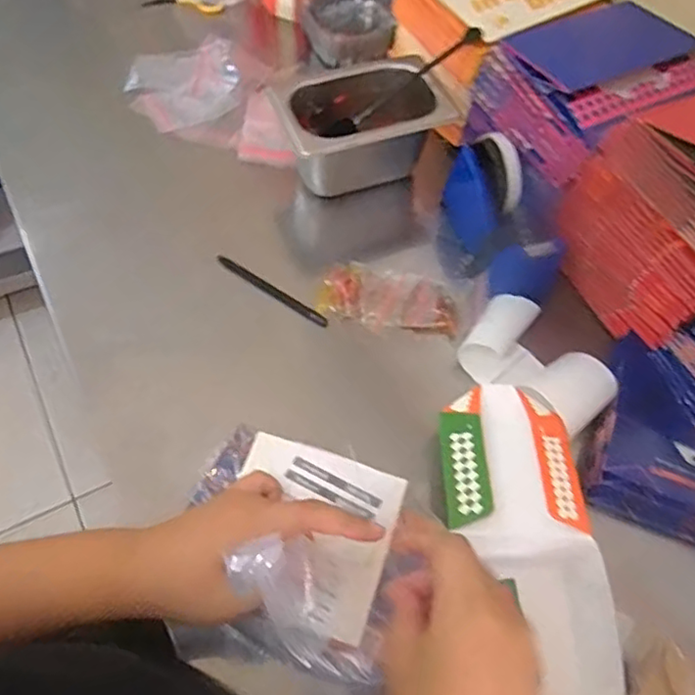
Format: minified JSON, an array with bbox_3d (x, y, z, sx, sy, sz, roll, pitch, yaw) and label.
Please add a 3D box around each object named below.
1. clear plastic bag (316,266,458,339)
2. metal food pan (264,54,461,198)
[{"bbox_3d":[0.042,-0.050,0.613,0.134,0.020,0.063,12,59,4],"label":"clear plastic bag"},{"bbox_3d":[0.012,-0.230,0.673,0.174,0.099,0.118,-21,63,-15],"label":"metal food pan"}]

